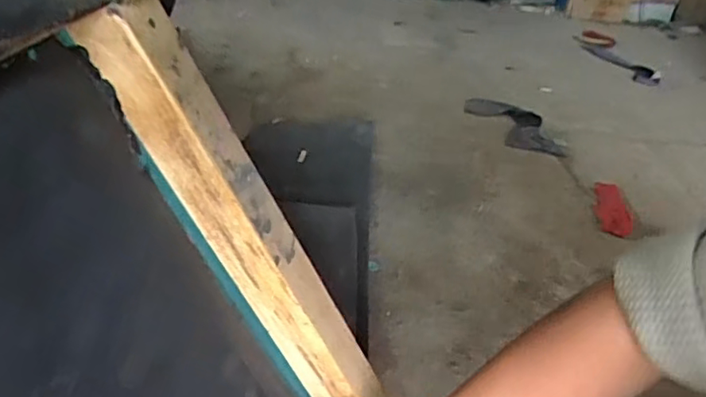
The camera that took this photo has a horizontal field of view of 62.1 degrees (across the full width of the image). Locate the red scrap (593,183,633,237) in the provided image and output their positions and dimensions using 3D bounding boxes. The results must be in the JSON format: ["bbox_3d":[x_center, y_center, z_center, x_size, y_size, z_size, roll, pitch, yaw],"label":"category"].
[{"bbox_3d":[0.420,0.015,0.950,0.054,0.008,0.173,13,30,14],"label":"red scrap"}]

